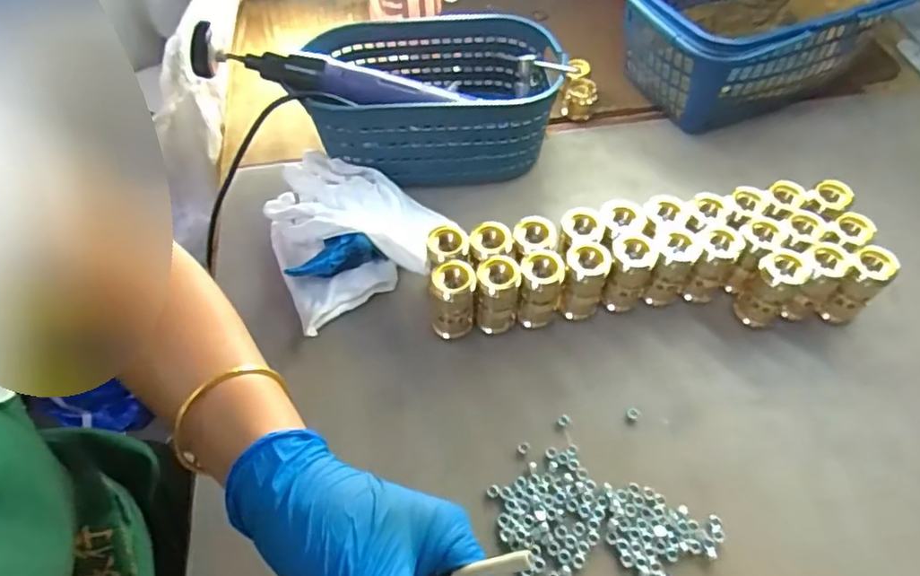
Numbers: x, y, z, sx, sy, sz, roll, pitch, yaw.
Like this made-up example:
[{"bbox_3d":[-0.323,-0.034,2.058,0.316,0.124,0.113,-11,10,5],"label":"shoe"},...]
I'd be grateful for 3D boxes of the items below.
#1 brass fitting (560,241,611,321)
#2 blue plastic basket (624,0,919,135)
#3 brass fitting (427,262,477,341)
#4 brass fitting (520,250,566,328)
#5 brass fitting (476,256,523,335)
[{"bbox_3d":[0.096,-0.004,0.454,0.030,0.064,0.031,14,57,9],"label":"brass fitting"},{"bbox_3d":[0.293,-0.264,0.594,0.263,0.110,0.180,-17,58,-11],"label":"blue plastic basket"},{"bbox_3d":[-0.005,0.010,0.442,0.033,0.059,0.030,0,56,0],"label":"brass fitting"},{"bbox_3d":[0.062,0.002,0.449,0.030,0.062,0.030,9,57,6],"label":"brass fitting"},{"bbox_3d":[0.029,0.007,0.447,0.031,0.061,0.029,5,57,3],"label":"brass fitting"}]

